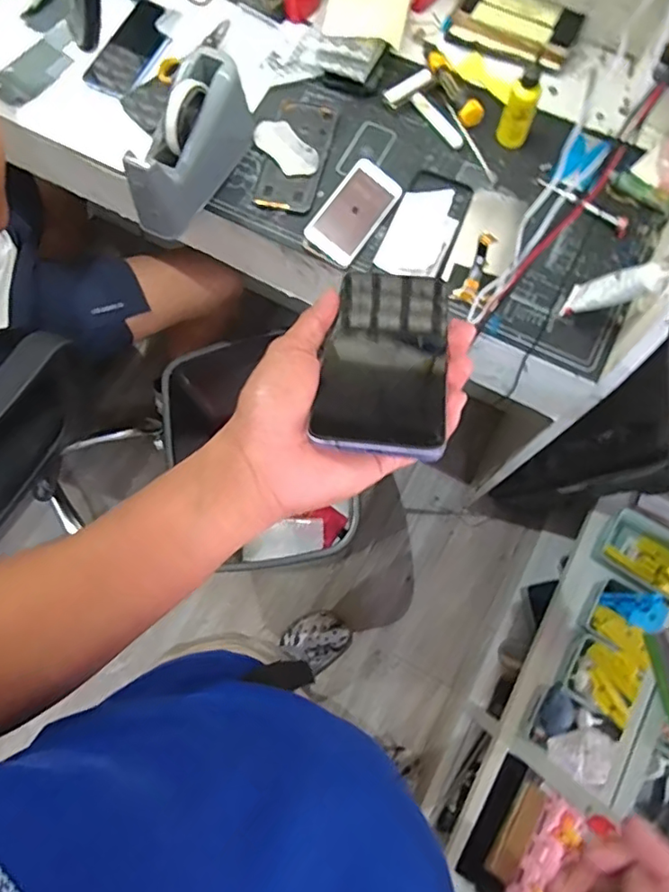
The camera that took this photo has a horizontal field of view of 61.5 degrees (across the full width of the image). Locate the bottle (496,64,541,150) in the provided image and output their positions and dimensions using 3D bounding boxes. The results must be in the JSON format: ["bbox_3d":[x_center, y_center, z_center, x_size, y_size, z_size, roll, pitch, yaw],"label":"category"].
[{"bbox_3d":[0.229,-0.414,0.697,0.035,0.095,0.032,24,77,8],"label":"bottle"}]

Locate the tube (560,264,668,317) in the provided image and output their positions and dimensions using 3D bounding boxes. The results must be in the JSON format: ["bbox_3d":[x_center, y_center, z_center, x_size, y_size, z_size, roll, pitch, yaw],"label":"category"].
[{"bbox_3d":[0.302,-0.174,0.617,0.023,0.119,0.037,34,76,-20],"label":"tube"}]

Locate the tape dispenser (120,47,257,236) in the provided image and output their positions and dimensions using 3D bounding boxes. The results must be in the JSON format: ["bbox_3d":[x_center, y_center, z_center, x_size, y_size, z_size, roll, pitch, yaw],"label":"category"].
[{"bbox_3d":[-0.174,-0.369,0.685,0.069,0.102,0.211,22,76,7],"label":"tape dispenser"}]

